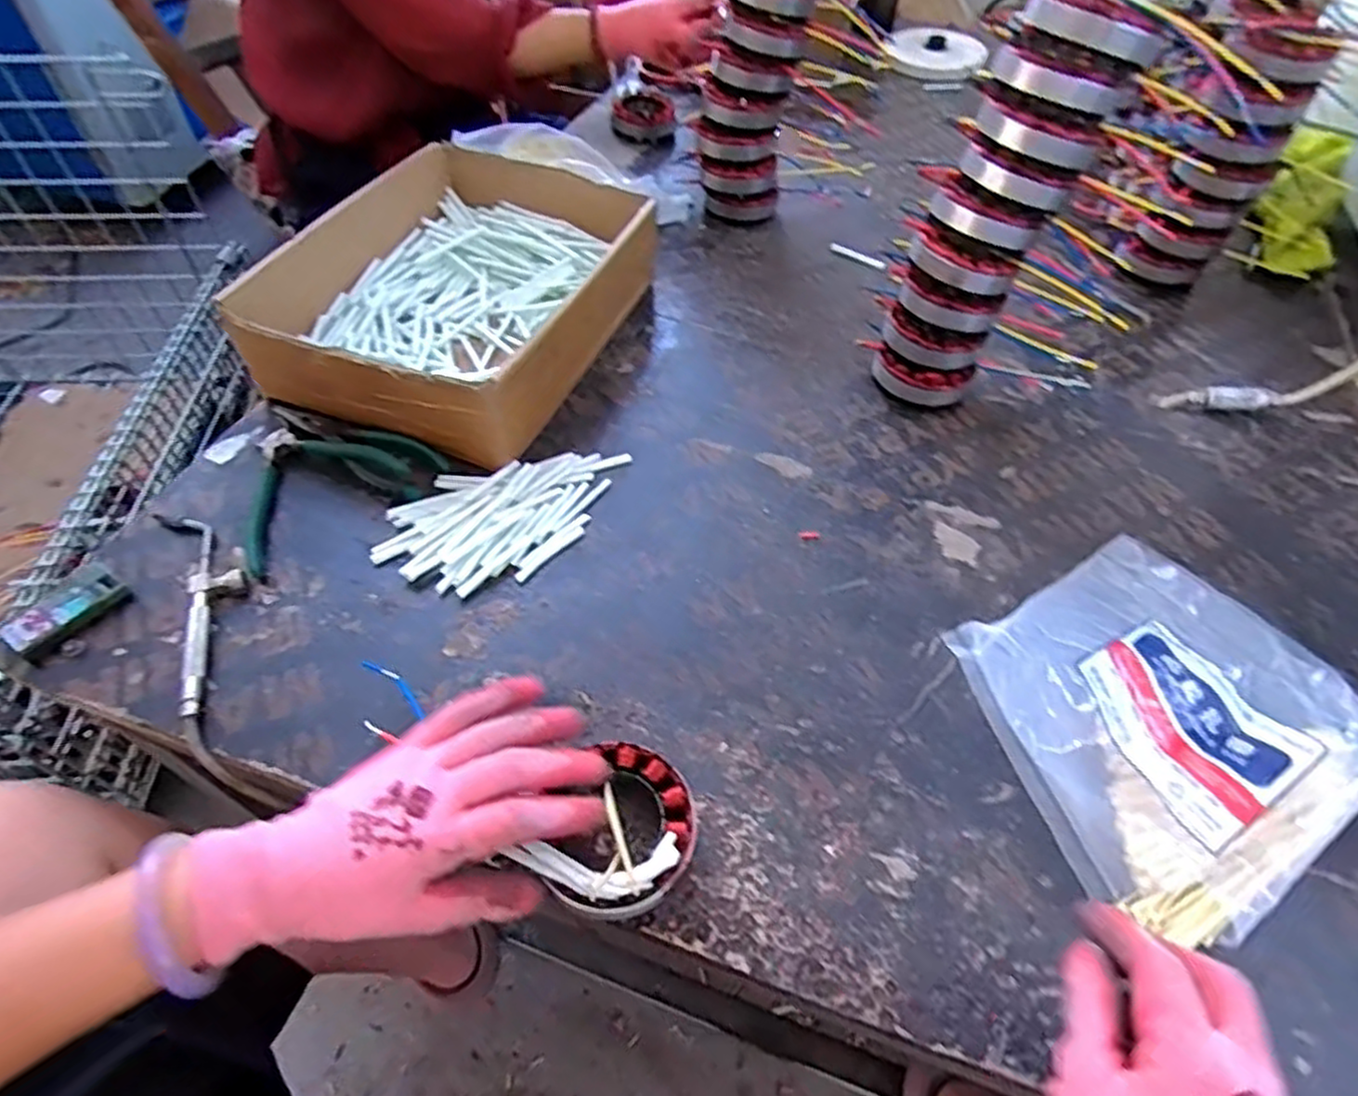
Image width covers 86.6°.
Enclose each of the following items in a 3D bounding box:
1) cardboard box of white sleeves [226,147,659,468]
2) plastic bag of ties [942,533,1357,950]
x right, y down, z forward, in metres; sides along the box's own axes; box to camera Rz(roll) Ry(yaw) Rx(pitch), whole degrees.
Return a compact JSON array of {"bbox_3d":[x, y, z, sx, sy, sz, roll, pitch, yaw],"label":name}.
[{"bbox_3d":[-0.192,-0.234,0.648,0.263,0.090,0.328,19,55,13],"label":"cardboard box of white sleeves"},{"bbox_3d":[0.301,0.089,0.431,0.245,0.067,0.198,-26,58,-20],"label":"plastic bag of ties"}]

